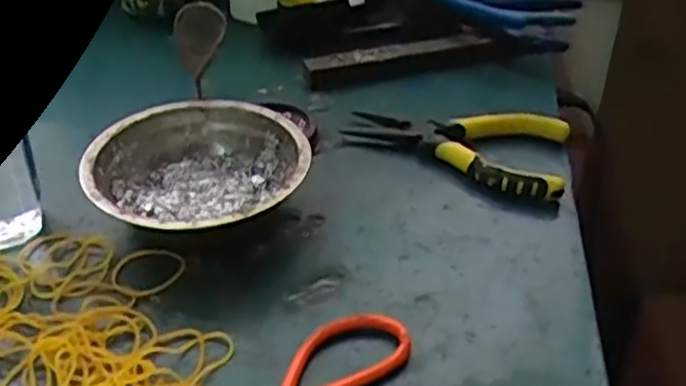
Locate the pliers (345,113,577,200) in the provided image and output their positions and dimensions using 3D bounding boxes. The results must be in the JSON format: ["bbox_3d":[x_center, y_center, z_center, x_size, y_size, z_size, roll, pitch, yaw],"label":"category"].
[{"bbox_3d":[0.073,-0.032,0.464,0.140,0.032,0.064,9,37,8],"label":"pliers"}]

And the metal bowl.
[{"bbox_3d":[-0.087,-0.008,0.423,0.126,0.041,0.123,2,37,-1],"label":"metal bowl"}]

